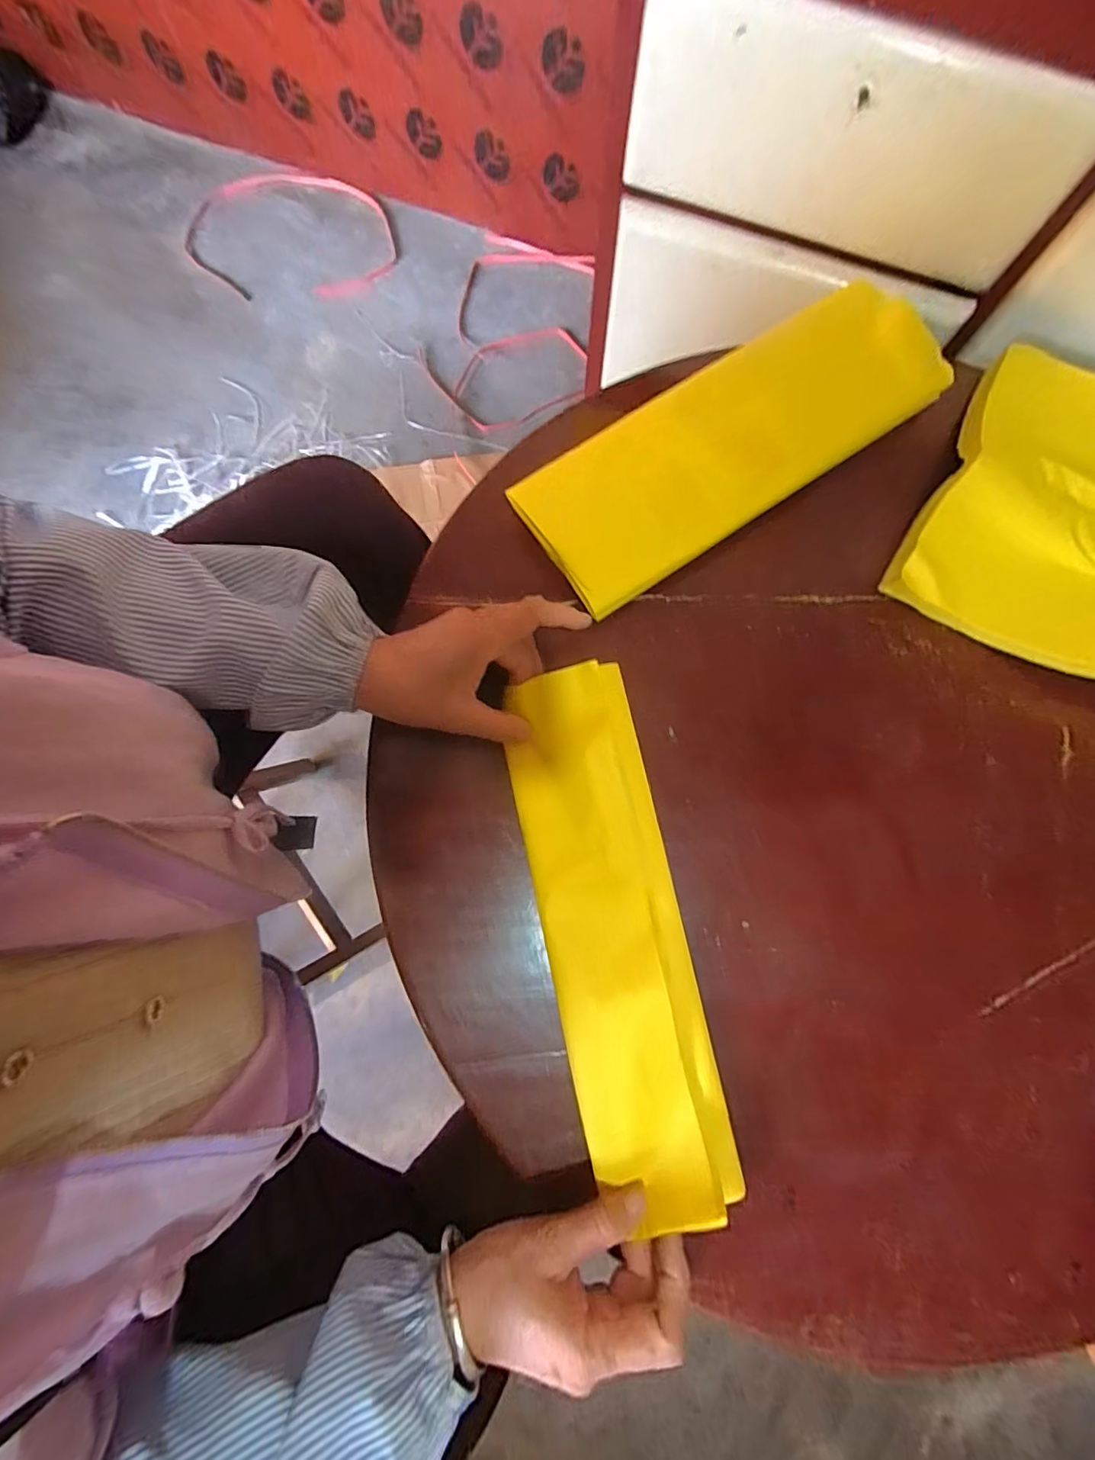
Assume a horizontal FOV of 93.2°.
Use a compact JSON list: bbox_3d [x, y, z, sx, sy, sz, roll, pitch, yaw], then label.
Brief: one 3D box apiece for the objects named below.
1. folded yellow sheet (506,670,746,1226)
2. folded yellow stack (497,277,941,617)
[{"bbox_3d":[0.041,0.127,0.342,0.092,0.020,0.336,-13,82,3],"label":"folded yellow sheet"},{"bbox_3d":[0.142,-0.225,0.399,0.335,0.025,0.120,-34,90,-4],"label":"folded yellow stack"}]

